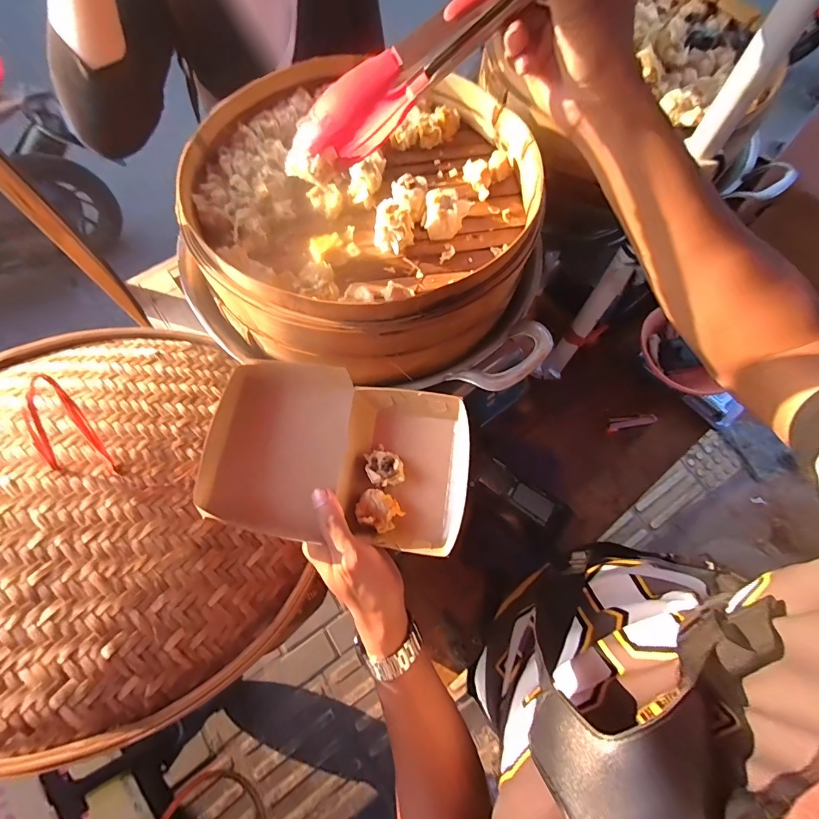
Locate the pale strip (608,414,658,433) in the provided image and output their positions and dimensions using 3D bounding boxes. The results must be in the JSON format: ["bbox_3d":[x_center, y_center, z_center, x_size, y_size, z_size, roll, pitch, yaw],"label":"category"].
[{"bbox_3d":[0.382,0.019,0.702,0.087,0.009,0.025,-11,67,-7],"label":"pale strip"}]

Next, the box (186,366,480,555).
[{"bbox_3d":[-0.053,0.045,0.359,0.207,0.080,0.144,10,66,3],"label":"box"}]

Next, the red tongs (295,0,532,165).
[{"bbox_3d":[0.033,-0.275,0.298,0.267,0.049,0.031,-29,68,14],"label":"red tongs"}]

